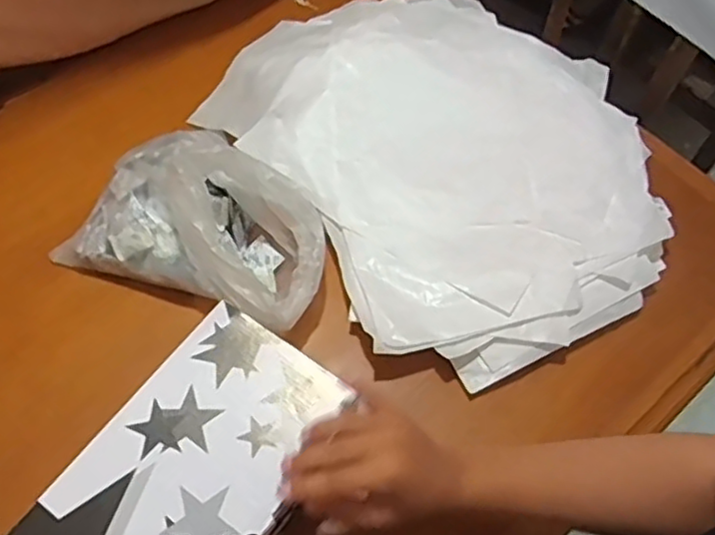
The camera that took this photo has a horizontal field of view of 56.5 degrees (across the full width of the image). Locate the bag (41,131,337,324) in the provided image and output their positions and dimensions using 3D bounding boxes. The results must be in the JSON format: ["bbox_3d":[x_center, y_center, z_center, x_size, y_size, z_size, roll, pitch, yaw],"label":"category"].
[{"bbox_3d":[-0.146,-0.069,0.655,0.265,0.114,0.188,20,60,8],"label":"bag"}]

